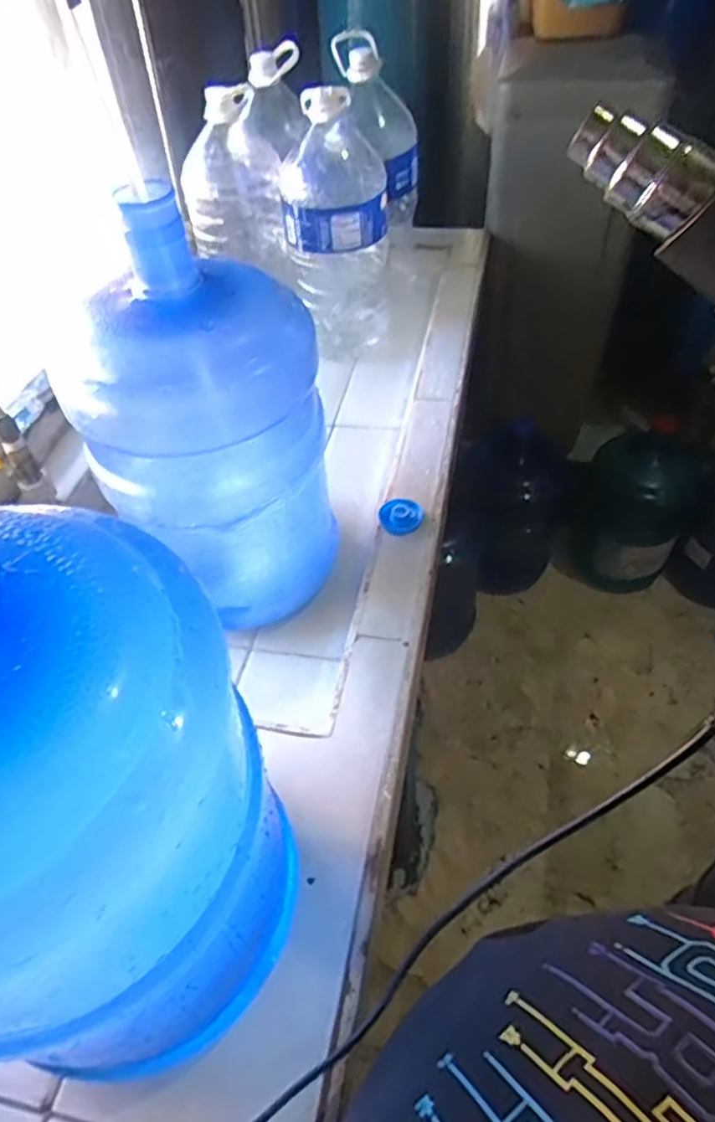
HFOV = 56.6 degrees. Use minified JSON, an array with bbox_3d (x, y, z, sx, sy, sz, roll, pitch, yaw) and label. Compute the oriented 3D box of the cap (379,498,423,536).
[{"bbox_3d":[0.057,-0.058,0.858,0.056,0.019,0.048,-1,49,3],"label":"cap"}]

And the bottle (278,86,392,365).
[{"bbox_3d":[-0.030,-0.545,1.105,0.170,0.397,0.169,-5,48,-1],"label":"bottle"}]

